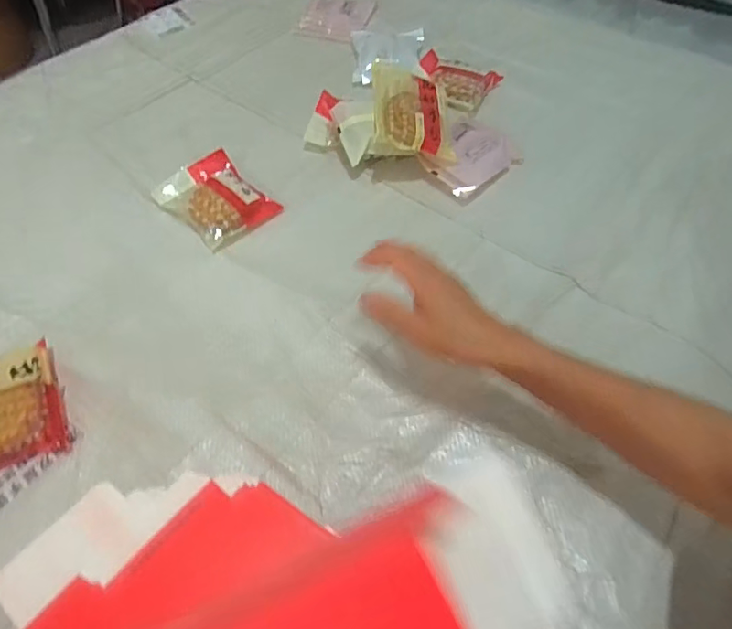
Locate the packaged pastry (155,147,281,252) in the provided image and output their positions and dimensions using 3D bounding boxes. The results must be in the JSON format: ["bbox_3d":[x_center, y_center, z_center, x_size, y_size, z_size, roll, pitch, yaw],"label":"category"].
[{"bbox_3d":[-0.176,-0.138,0.614,0.129,0.021,0.095,38,62,23],"label":"packaged pastry"}]

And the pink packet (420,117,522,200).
[{"bbox_3d":[0.130,-0.199,0.655,0.125,0.032,0.082,-38,63,-25],"label":"pink packet"}]

